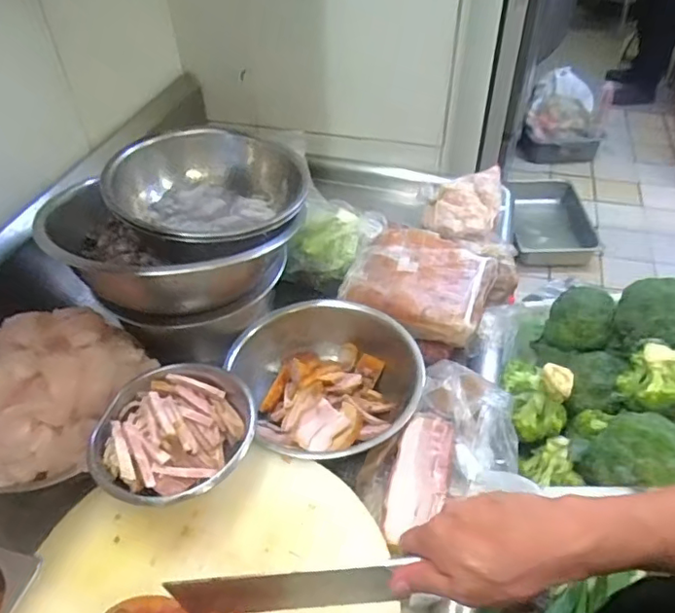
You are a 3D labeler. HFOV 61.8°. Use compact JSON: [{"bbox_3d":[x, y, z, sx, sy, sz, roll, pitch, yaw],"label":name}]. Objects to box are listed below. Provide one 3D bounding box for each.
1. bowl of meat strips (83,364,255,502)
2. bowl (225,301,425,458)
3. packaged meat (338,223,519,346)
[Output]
[{"bbox_3d":[-0.171,0.148,0.611,0.165,0.072,0.154,-1,43,1],"label":"bowl of meat strips"},{"bbox_3d":[-0.002,0.104,0.751,0.231,0.085,0.240,-1,43,1],"label":"bowl"},{"bbox_3d":[0.138,-0.038,0.848,0.229,0.079,0.194,15,46,17],"label":"packaged meat"}]

